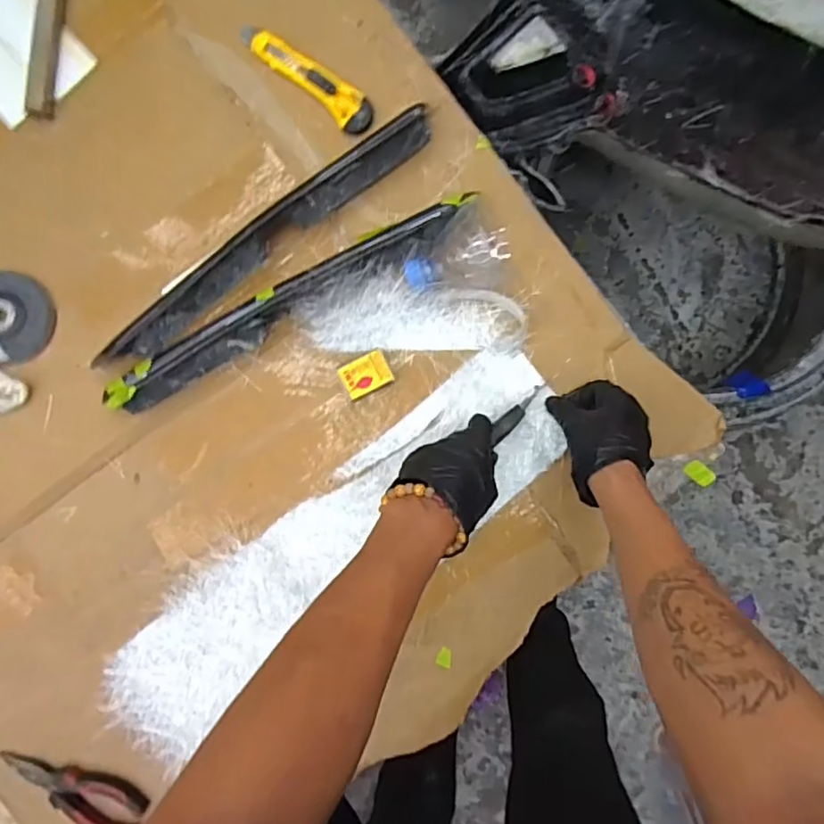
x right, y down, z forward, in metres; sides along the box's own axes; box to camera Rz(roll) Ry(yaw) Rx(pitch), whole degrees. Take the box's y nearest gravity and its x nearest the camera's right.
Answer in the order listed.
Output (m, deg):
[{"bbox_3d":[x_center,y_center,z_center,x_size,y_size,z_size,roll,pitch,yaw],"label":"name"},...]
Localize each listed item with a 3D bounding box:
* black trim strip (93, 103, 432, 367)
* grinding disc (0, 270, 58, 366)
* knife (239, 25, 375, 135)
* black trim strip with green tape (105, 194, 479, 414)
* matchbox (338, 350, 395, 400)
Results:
[{"bbox_3d":[-0.149,-0.172,0.577,0.413,0.039,0.050,-36,89,0],"label":"black trim strip"},{"bbox_3d":[-0.411,-0.098,0.587,0.081,0.020,0.095,-43,89,0],"label":"grinding disc"},{"bbox_3d":[-0.108,-0.346,0.592,0.157,0.013,0.036,39,90,1],"label":"knife"},{"bbox_3d":[-0.121,-0.110,0.572,0.417,0.038,0.055,-28,89,0],"label":"black trim strip with green tape"},{"bbox_3d":[-0.046,-0.038,0.582,0.049,0.013,0.037,-24,89,0],"label":"matchbox"}]

